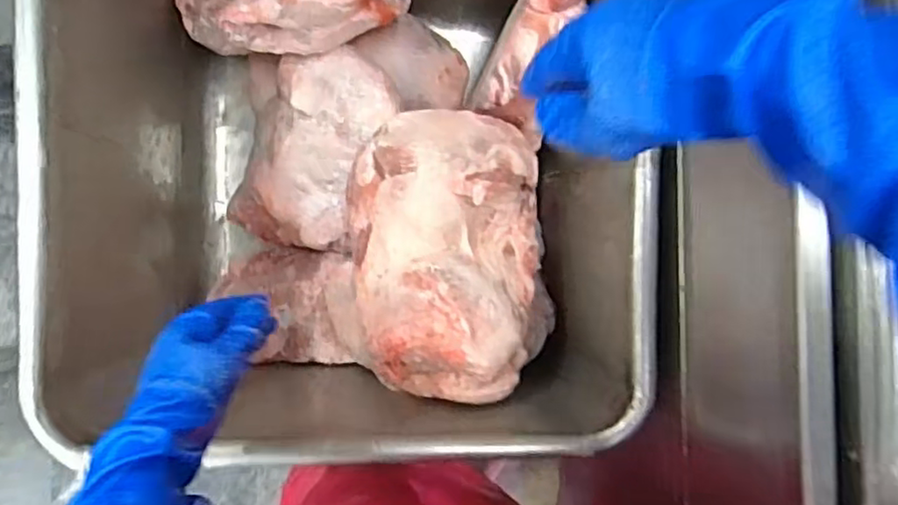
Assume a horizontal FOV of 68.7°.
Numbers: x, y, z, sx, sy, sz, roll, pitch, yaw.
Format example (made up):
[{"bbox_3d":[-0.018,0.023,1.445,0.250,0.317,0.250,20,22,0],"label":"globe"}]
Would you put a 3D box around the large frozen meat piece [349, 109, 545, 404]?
[{"bbox_3d":[0.001,-0.001,0.867,0.265,0.160,0.369,2,86,-6],"label":"large frozen meat piece"}]

